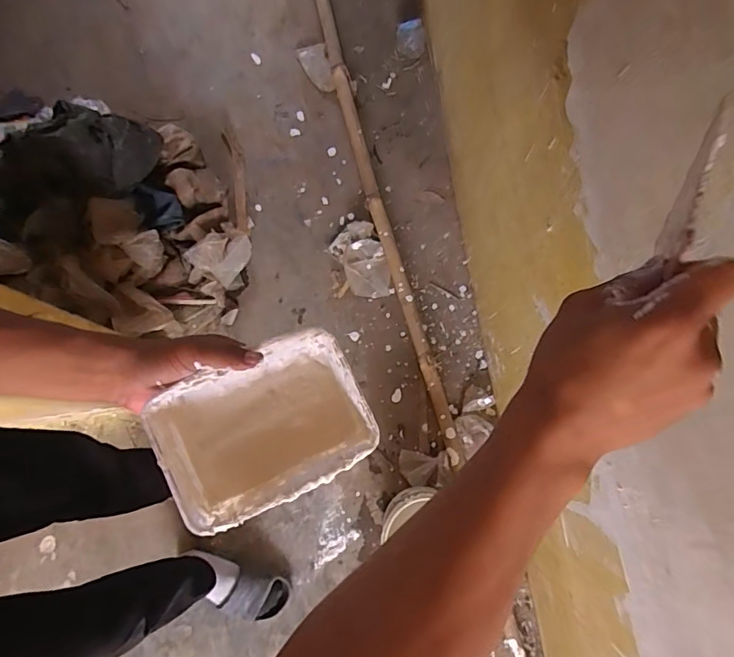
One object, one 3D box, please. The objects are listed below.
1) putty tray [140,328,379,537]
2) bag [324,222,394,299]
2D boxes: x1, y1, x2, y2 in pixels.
[{"bbox_3d":[-0.086,0.088,0.421,0.168,0.064,0.121,-25,78,-5],"label":"putty tray"},{"bbox_3d":[-0.012,-0.167,1.213,0.121,0.019,0.198,-25,83,11],"label":"bag"}]

